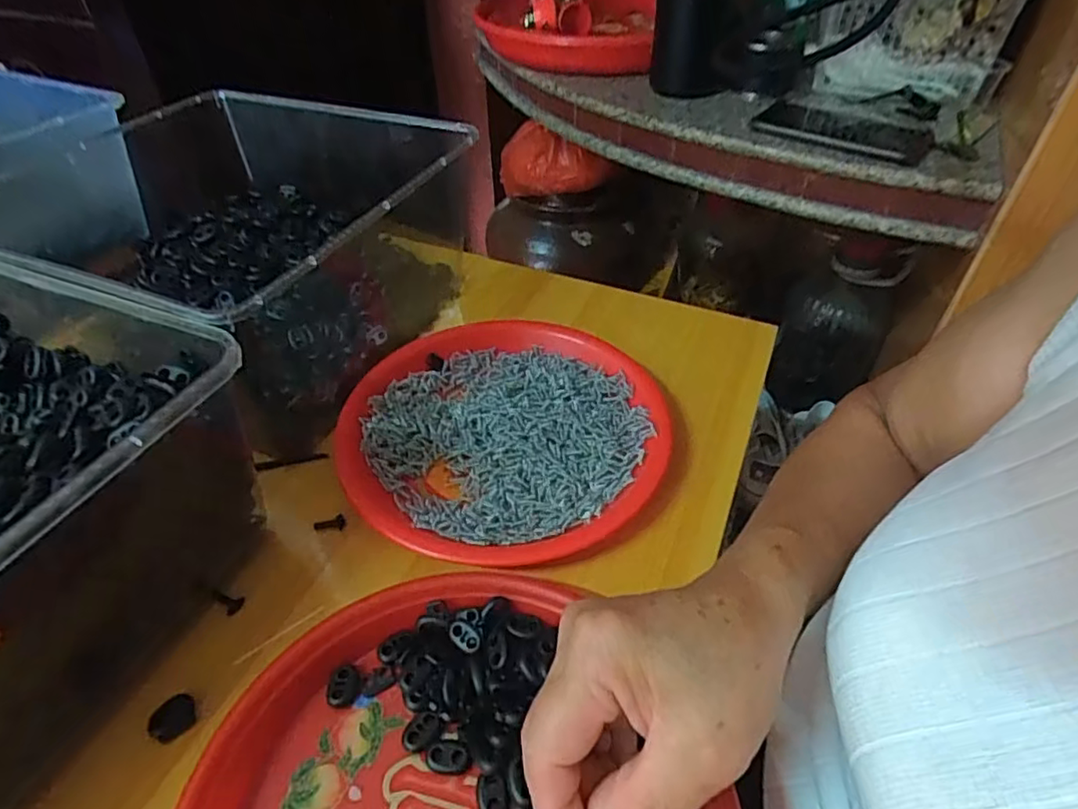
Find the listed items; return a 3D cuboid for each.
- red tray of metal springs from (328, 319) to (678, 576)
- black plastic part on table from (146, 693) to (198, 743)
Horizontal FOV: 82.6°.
[{"bbox_3d":[-0.024,0.017,0.434,0.215,0.023,0.218,-2,44,0],"label":"red tray of metal springs"},{"bbox_3d":[-0.186,0.160,0.313,0.015,0.013,0.022,25,50,25],"label":"black plastic part on table"}]

